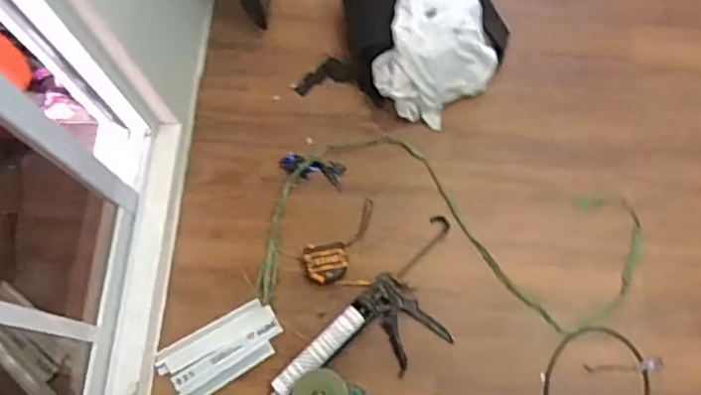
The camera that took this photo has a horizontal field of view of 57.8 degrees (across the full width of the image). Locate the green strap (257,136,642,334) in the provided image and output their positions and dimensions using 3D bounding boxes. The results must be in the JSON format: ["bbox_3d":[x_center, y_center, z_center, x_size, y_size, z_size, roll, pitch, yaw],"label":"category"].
[{"bbox_3d":[0.206,0.069,1.299,0.739,0.039,0.368,6,72,4],"label":"green strap"}]

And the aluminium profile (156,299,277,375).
[{"bbox_3d":[-0.271,0.277,1.266,0.243,0.013,0.061,-28,73,-7],"label":"aluminium profile"}]

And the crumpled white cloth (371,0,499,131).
[{"bbox_3d":[0.196,-0.314,1.342,0.224,0.205,0.280,22,74,9],"label":"crumpled white cloth"}]

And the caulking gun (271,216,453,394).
[{"bbox_3d":[0.057,0.275,1.226,0.186,0.068,0.542,42,78,14],"label":"caulking gun"}]

